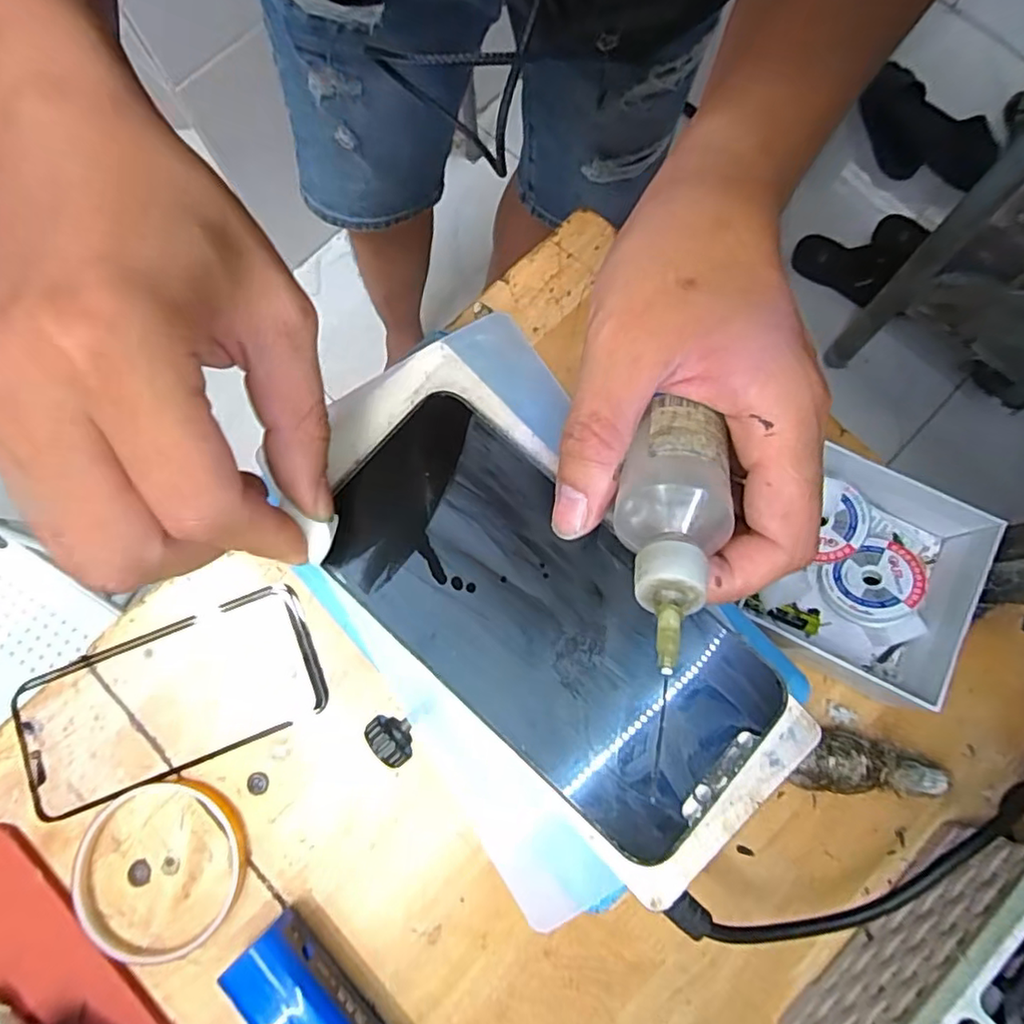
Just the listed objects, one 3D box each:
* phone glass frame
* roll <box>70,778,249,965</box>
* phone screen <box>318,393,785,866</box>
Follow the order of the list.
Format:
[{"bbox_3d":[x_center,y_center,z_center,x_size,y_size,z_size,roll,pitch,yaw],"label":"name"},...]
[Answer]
[{"bbox_3d":[-0.183,0.100,0.329,0.156,0.005,0.073,-21,83,-4],"label":"phone glass frame"},{"bbox_3d":[-0.177,0.181,0.308,0.084,0.009,0.083,0,78,1],"label":"roll"},{"bbox_3d":[0.008,0.034,0.202,0.154,0.006,0.075,43,82,10],"label":"phone screen"}]

